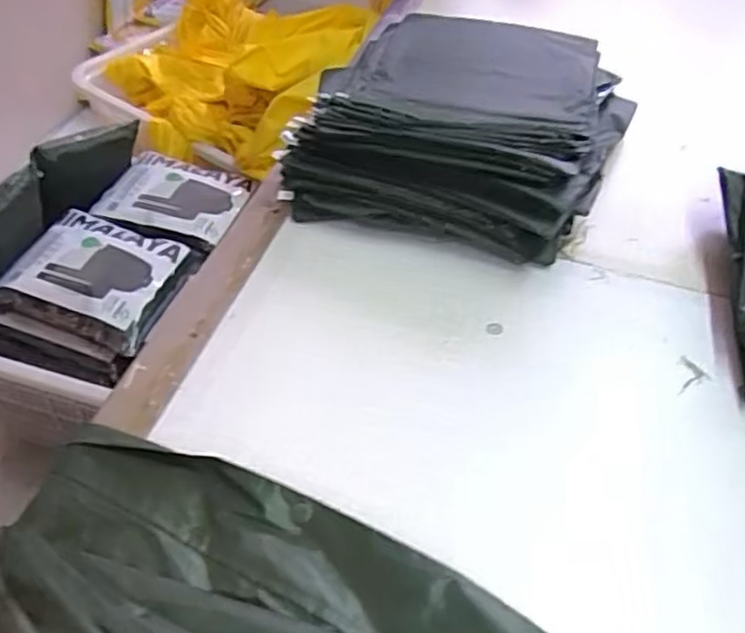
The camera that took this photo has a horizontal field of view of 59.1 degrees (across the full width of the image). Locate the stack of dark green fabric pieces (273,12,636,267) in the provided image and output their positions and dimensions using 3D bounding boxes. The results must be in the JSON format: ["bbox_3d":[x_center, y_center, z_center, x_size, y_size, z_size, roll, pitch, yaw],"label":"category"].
[{"bbox_3d":[0.112,-0.254,0.770,0.361,0.079,0.431,12,49,9],"label":"stack of dark green fabric pieces"}]

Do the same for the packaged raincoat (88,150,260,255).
[{"bbox_3d":[-0.391,-0.228,1.282,0.285,0.030,0.217,19,49,13],"label":"packaged raincoat"}]

